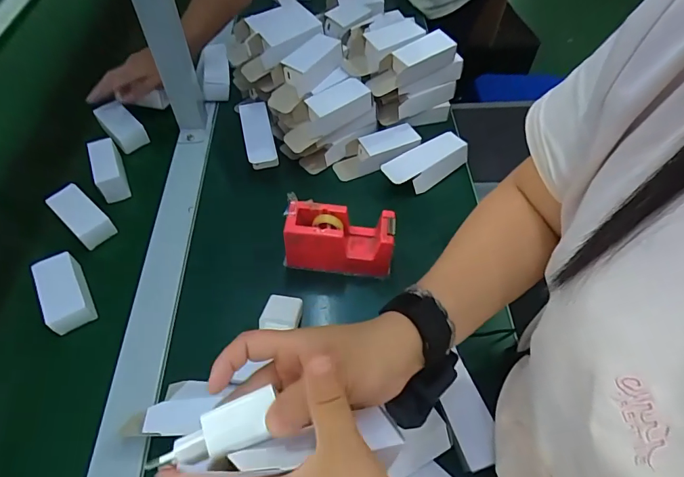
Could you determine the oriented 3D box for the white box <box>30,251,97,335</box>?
[{"bbox_3d":[-0.333,0.063,0.504,0.048,0.025,0.095,-28,60,-20],"label":"white box"}]

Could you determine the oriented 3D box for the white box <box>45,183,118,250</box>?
[{"bbox_3d":[-0.356,-0.031,0.576,0.095,0.030,0.043,36,61,21],"label":"white box"}]

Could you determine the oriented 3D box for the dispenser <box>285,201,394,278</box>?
[{"bbox_3d":[-0.002,0.005,0.524,0.127,0.085,0.050,6,54,2],"label":"dispenser"}]

